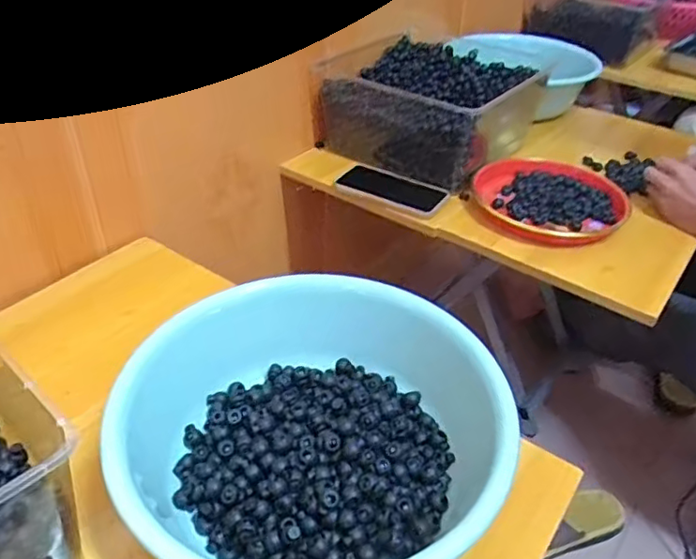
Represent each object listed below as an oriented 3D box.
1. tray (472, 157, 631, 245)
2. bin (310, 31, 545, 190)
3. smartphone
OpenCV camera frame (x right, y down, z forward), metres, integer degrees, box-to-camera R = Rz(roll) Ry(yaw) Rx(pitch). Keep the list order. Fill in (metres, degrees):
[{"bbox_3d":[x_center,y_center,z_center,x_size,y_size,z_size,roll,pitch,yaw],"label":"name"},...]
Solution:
[{"bbox_3d":[0.296,-0.119,0.868,0.204,0.034,0.204,2,38,-1],"label":"tray"},{"bbox_3d":[0.138,-0.284,0.980,0.284,0.135,0.248,29,45,29],"label":"bin"},{"bbox_3d":[0.067,-0.132,0.879,0.160,0.014,0.077,19,41,20],"label":"smartphone"}]

